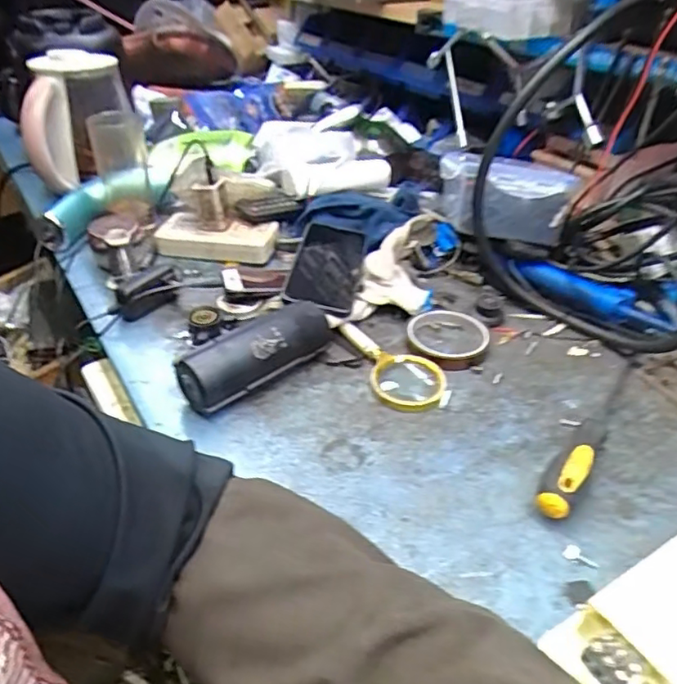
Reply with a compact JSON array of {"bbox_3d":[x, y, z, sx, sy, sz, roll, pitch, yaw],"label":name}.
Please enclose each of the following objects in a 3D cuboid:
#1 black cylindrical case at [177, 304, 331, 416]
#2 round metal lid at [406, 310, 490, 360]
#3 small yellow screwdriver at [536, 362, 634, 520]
[{"bbox_3d":[-0.075,0.013,0.553,0.061,0.054,0.157,26,43,30],"label":"black cylindrical case"},{"bbox_3d":[0.118,-0.007,0.622,0.081,0.013,0.092,17,39,20],"label":"round metal lid"},{"bbox_3d":[0.225,0.068,0.503,0.028,0.036,0.236,24,42,28],"label":"small yellow screwdriver"}]

